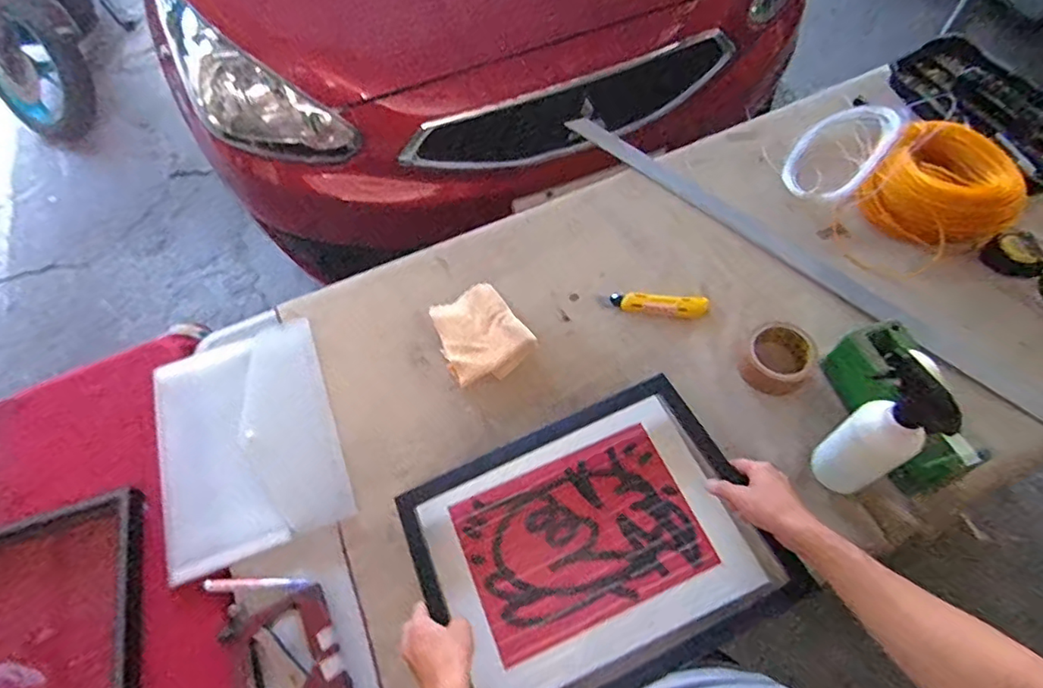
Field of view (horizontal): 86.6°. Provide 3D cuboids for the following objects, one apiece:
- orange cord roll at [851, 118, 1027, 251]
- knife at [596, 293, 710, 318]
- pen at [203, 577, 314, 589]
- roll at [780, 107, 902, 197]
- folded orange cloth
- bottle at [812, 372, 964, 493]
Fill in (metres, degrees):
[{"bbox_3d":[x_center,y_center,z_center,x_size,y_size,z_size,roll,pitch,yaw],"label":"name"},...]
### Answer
[{"bbox_3d":[0.657,-0.240,0.865,0.174,0.084,0.208,-36,63,-16],"label":"orange cord roll"},{"bbox_3d":[0.204,-0.064,0.861,0.164,0.021,0.036,9,61,10],"label":"knife"},{"bbox_3d":[-0.334,0.303,0.701,0.132,0.012,0.013,-2,59,3],"label":"pen"},{"bbox_3d":[0.554,-0.340,0.958,0.133,0.069,0.231,39,69,23],"label":"roll"},{"bbox_3d":[-0.066,-0.015,0.848,0.127,0.028,0.155,-33,63,-14],"label":"folded orange cloth"},{"bbox_3d":[0.392,0.106,0.612,0.059,0.194,0.068,-31,62,-13],"label":"bottle"}]

